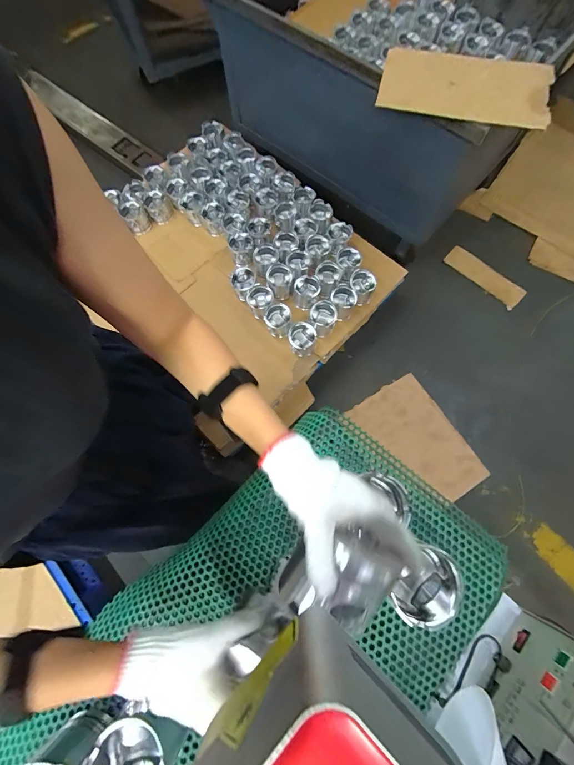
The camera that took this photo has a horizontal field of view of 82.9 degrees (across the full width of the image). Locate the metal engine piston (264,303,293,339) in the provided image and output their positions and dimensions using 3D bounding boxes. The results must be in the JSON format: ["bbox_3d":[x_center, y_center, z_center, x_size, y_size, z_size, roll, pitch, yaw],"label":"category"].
[{"bbox_3d":[-0.031,-0.214,1.133,0.088,0.083,0.086,-1,73,1],"label":"metal engine piston"}]

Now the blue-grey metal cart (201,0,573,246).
[{"bbox_3d":[0.366,-1.210,1.259,1.140,0.502,0.808,38,78,12],"label":"blue-grey metal cart"}]

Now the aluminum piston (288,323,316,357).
[{"bbox_3d":[0.052,-0.146,1.100,0.093,0.098,0.087,0,73,2],"label":"aluminum piston"}]

